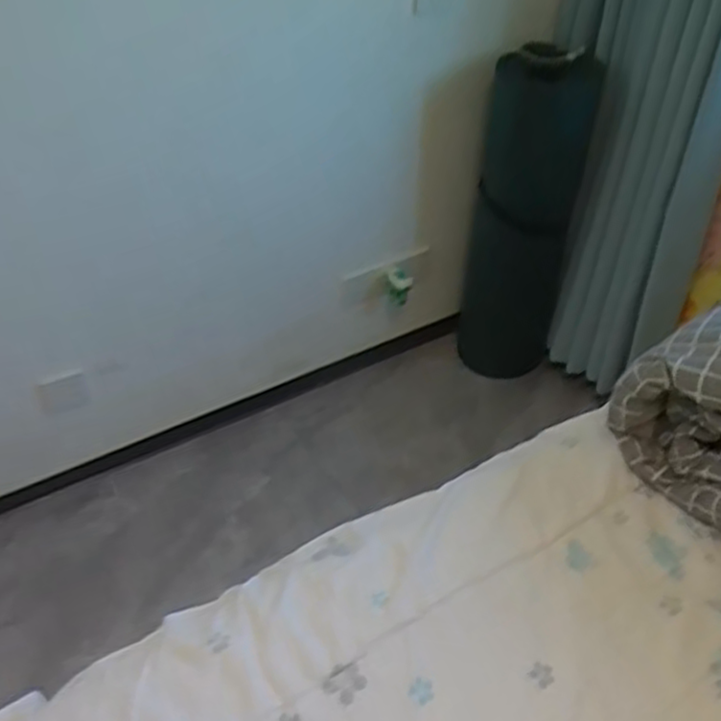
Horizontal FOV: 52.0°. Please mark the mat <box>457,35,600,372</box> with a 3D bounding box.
[{"bbox_3d":[0.408,-0.351,1.878,0.242,0.815,0.215,8,43,7],"label":"mat"}]

